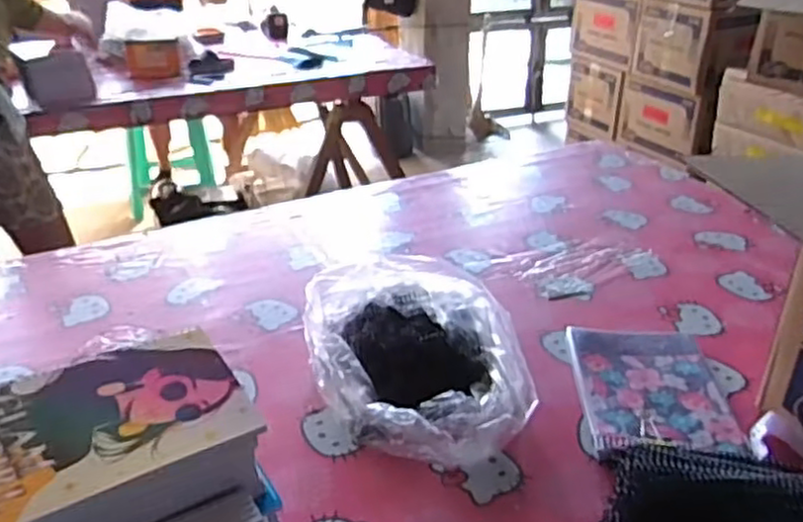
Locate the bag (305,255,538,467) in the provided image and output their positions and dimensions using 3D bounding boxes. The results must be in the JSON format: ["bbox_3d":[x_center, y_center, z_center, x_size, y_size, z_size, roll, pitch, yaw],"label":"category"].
[{"bbox_3d":[0.015,0.106,0.812,0.218,0.077,0.297,-10,31,-16],"label":"bag"}]

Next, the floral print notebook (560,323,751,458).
[{"bbox_3d":[0.280,0.142,0.798,0.155,0.016,0.228,2,29,5],"label":"floral print notebook"}]

